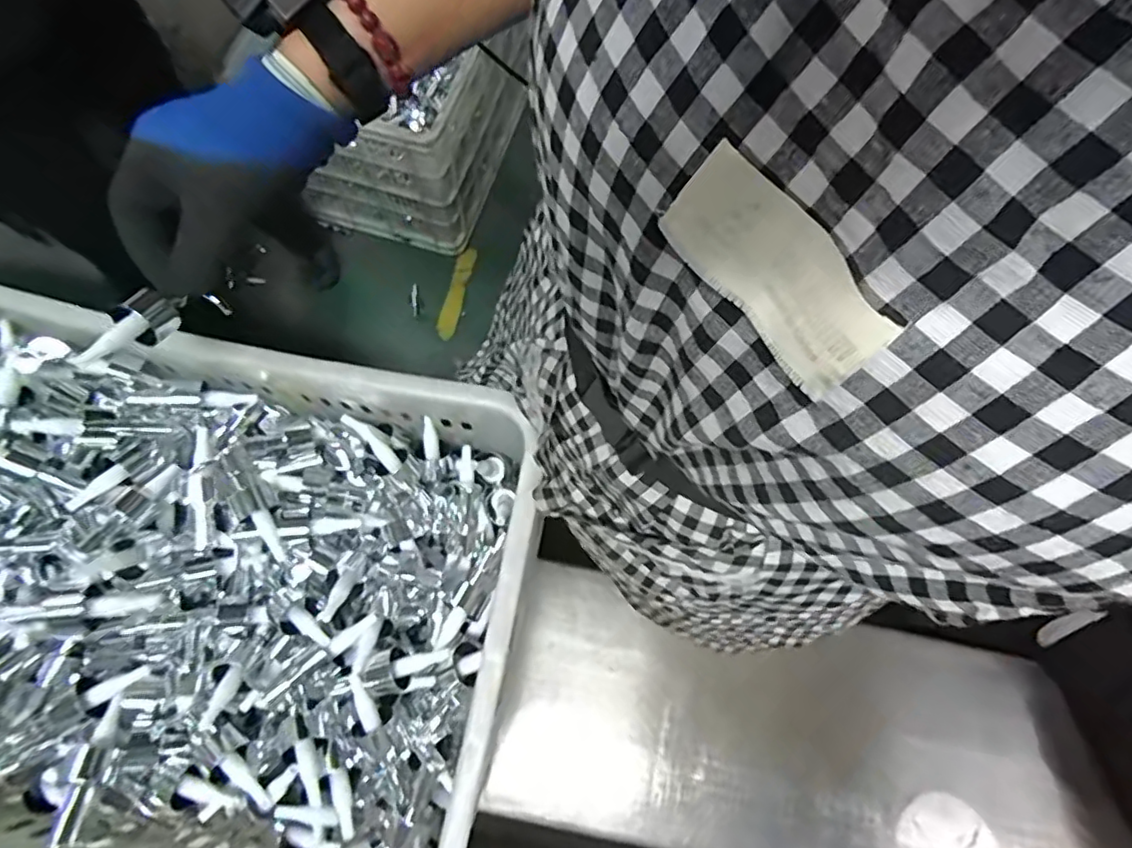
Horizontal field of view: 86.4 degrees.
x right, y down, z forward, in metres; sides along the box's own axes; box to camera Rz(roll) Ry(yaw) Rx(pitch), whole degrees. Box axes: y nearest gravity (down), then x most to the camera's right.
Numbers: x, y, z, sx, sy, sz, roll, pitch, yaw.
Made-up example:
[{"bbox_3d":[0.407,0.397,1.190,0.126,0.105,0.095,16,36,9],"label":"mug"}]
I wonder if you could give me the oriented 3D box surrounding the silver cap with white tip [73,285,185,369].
[{"bbox_3d":[-0.266,-0.057,0.362,0.021,0.025,0.063,30,57,10],"label":"silver cap with white tip"}]

